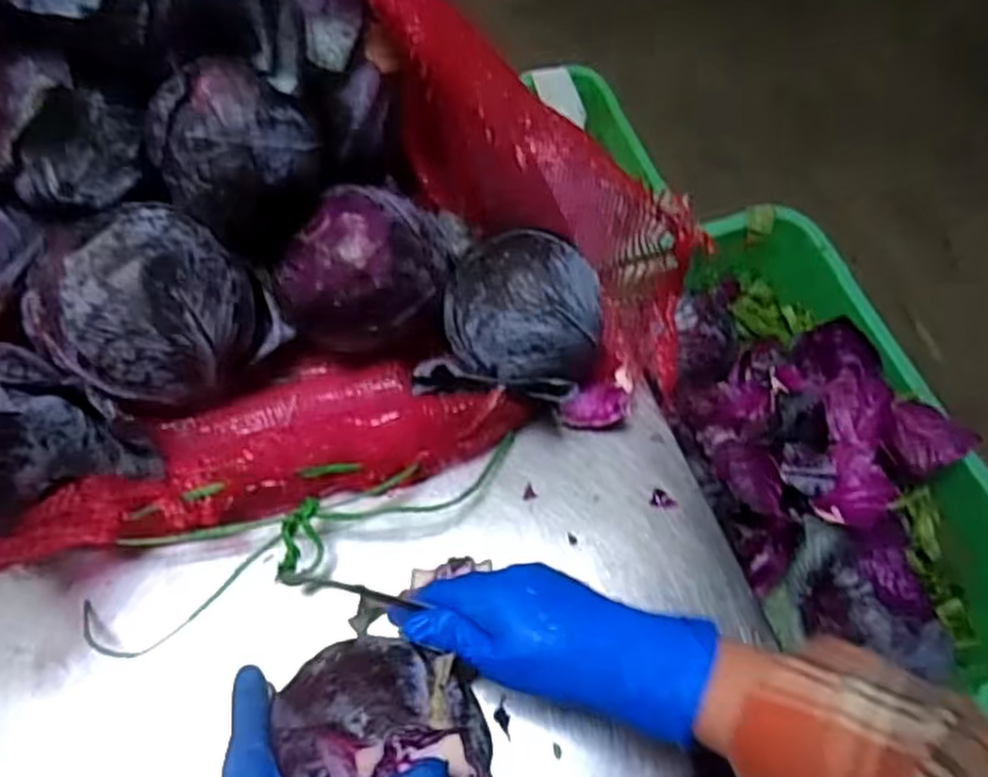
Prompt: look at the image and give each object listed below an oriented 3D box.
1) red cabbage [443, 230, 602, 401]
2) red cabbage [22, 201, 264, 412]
[{"bbox_3d":[0.023,-0.051,0.529,0.113,0.088,0.102,28,65,9],"label":"red cabbage"},{"bbox_3d":[-0.231,-0.054,0.501,0.140,0.099,0.110,-14,66,-11],"label":"red cabbage"}]

